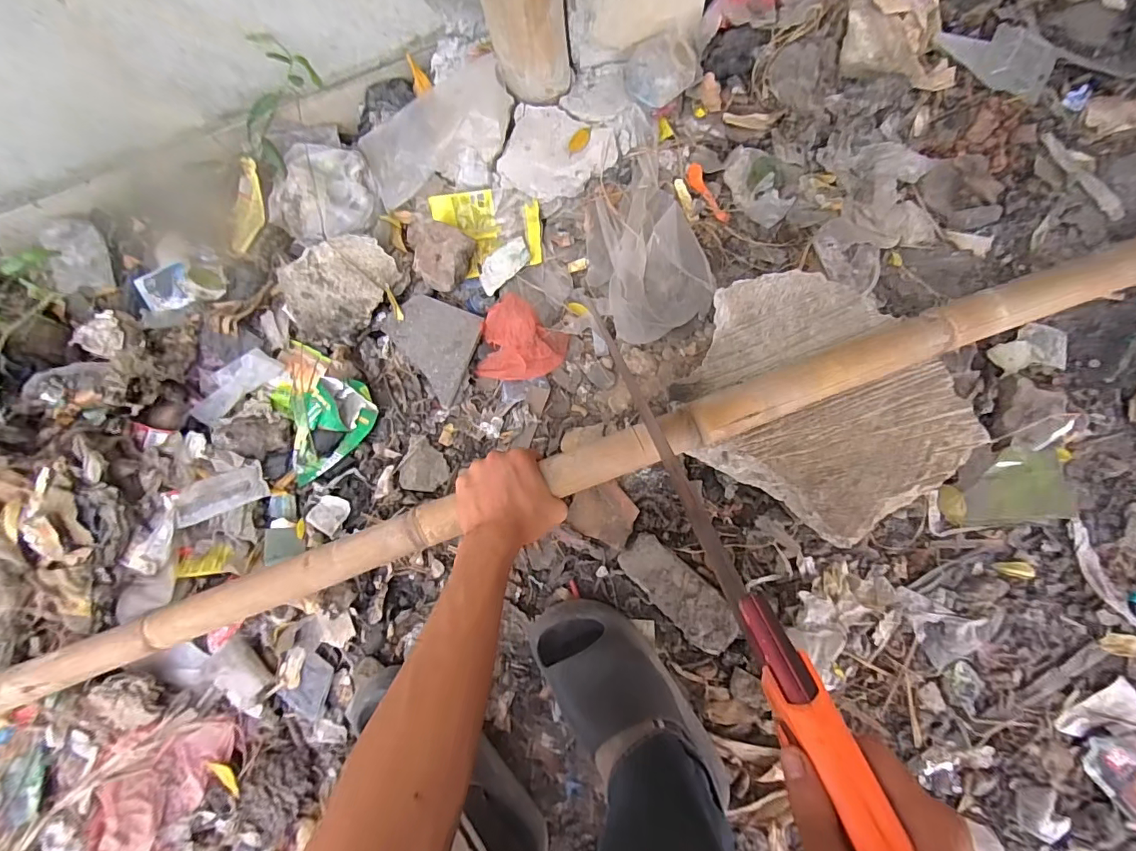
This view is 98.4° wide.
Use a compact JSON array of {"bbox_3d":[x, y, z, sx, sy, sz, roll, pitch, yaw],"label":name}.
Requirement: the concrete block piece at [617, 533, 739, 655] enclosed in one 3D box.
[{"bbox_3d":[0.130,0.195,0.573,0.148,0.028,0.060,41,91,7],"label":"concrete block piece"}]

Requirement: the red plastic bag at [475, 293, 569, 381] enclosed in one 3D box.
[{"bbox_3d":[-0.069,-0.104,0.650,0.114,0.030,0.108,36,88,7],"label":"red plastic bag"}]

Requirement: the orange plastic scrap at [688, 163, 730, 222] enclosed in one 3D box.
[{"bbox_3d":[0.187,-0.309,0.652,0.018,0.019,0.085,-35,84,2],"label":"orange plastic scrap"}]

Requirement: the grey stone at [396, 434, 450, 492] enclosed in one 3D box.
[{"bbox_3d":[-0.192,0.055,0.658,0.063,0.016,0.069,0,84,5],"label":"grey stone"}]

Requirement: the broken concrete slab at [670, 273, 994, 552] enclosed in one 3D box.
[{"bbox_3d":[0.278,-0.028,0.540,0.292,0.053,0.239,34,90,7],"label":"broken concrete slab"}]

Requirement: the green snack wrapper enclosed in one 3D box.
[{"bbox_3d":[-0.351,-0.033,0.698,0.138,0.033,0.190,-26,83,2],"label":"green snack wrapper"}]

